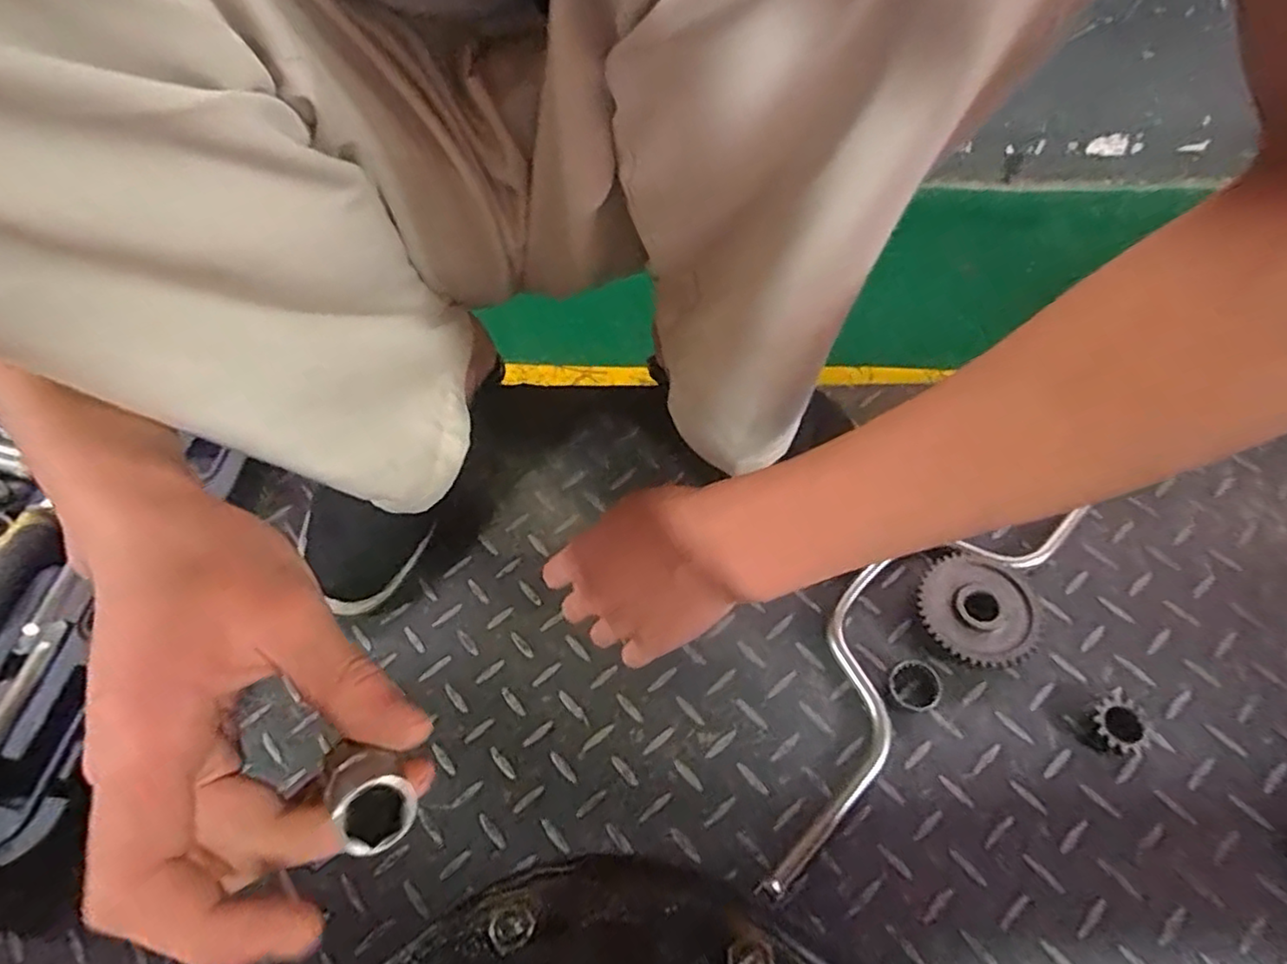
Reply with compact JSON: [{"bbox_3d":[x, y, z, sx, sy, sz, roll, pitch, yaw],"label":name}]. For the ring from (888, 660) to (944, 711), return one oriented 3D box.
[{"bbox_3d":[0.168,0.127,0.393,0.029,0.012,0.031,-2,59,4],"label":"ring"}]

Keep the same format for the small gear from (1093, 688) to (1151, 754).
[{"bbox_3d":[0.282,0.144,0.375,0.030,0.017,0.030,-32,62,-14],"label":"small gear"}]

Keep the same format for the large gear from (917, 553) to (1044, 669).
[{"bbox_3d":[0.214,0.084,0.407,0.069,0.024,0.069,-2,59,4],"label":"large gear"}]

